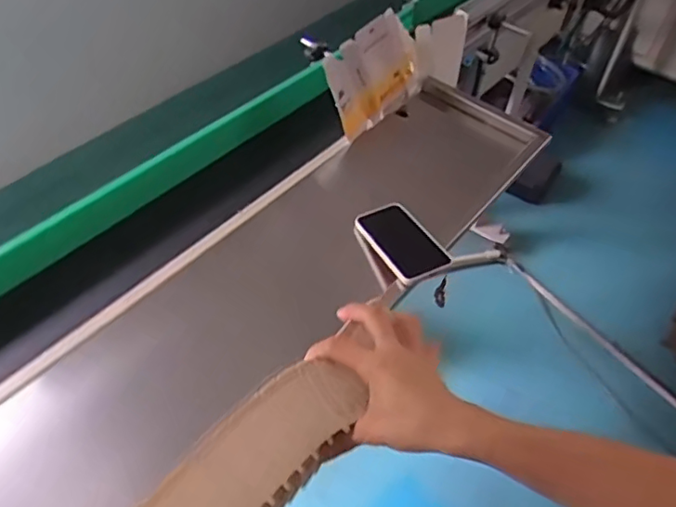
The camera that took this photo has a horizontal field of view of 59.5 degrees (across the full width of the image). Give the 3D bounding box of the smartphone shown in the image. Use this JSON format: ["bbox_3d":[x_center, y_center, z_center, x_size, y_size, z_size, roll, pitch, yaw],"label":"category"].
[{"bbox_3d":[0.090,-0.018,0.816,0.081,0.012,0.153,-21,45,-16],"label":"smartphone"}]

